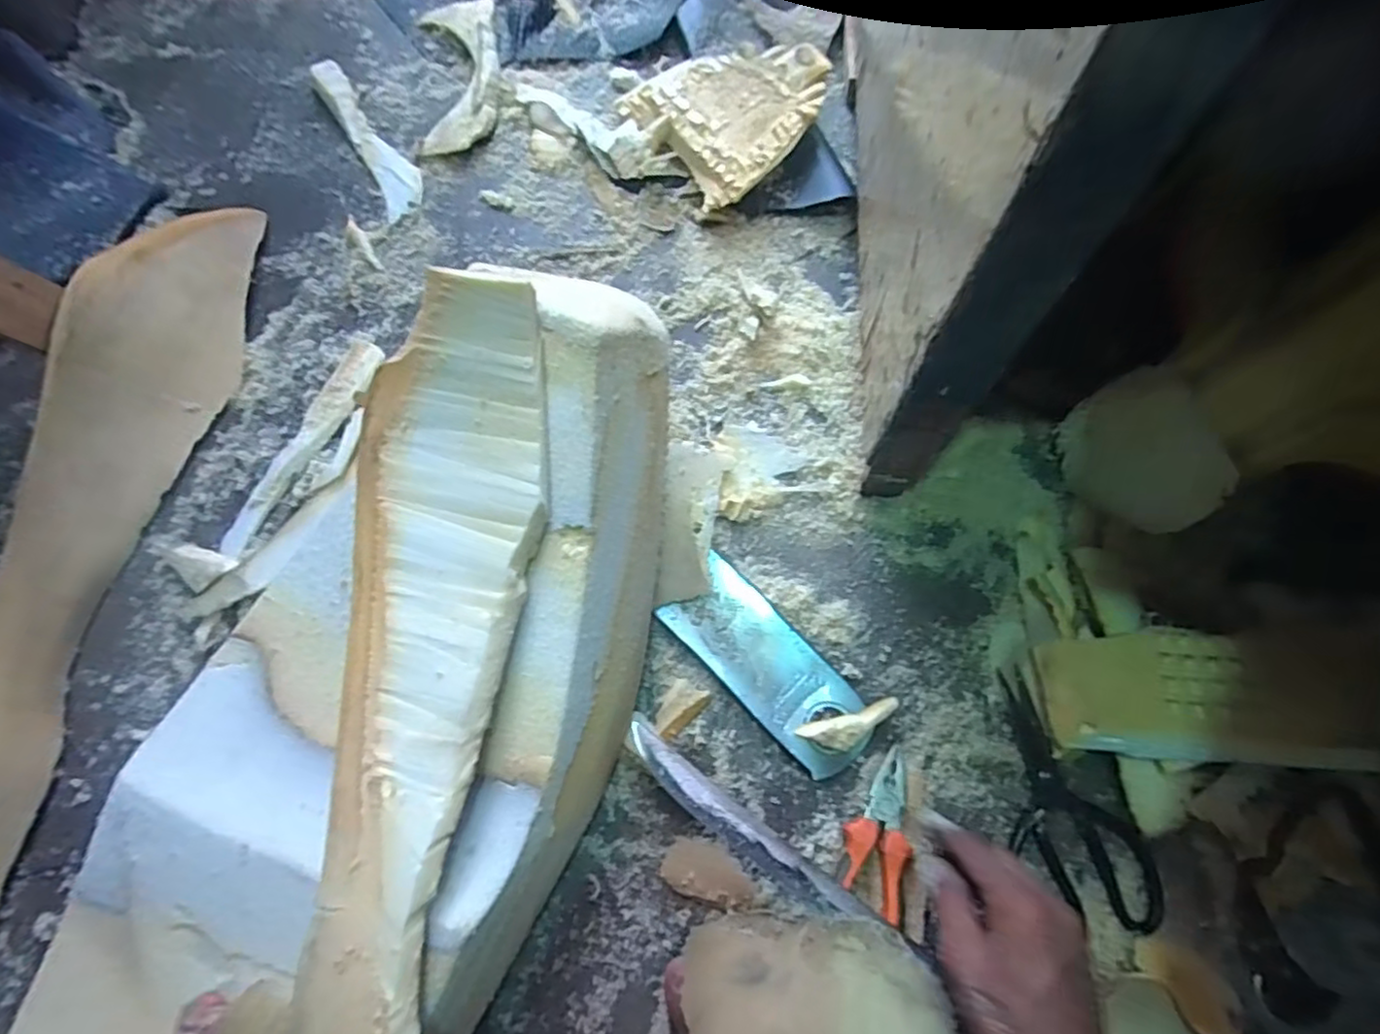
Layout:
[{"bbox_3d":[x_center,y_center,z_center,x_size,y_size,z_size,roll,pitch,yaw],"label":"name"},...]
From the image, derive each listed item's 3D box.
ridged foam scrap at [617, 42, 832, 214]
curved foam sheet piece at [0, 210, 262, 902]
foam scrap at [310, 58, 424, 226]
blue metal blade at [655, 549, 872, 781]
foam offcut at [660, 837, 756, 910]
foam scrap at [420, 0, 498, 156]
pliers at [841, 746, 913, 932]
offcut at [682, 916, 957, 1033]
[{"bbox_3d":[0.046,-0.429,0.702,0.185,0.062,0.185,-35,76,-12],"label":"ridged foam scrap"},{"bbox_3d":[-0.484,0.019,0.545,0.119,0.031,0.643,11,74,-28],"label":"curved foam sheet piece"},{"bbox_3d":[-0.346,-0.415,0.714,0.048,0.020,0.231,-29,75,-11],"label":"foam scrap"},{"bbox_3d":[0.066,0.123,0.547,0.072,0.008,0.189,-43,78,-14],"label":"blue metal blade"},{"bbox_3d":[0.015,0.266,0.496,0.069,0.007,0.039,18,72,4],"label":"foam offcut"},{"bbox_3d":[-0.256,-0.497,0.737,0.084,0.029,0.214,-6,72,-4],"label":"foam scrap"},{"bbox_3d":[0.144,0.235,0.502,0.045,0.023,0.124,18,72,4],"label":"pliers"},{"bbox_3d":[0.087,0.320,0.450,0.179,0.012,0.083,7,65,-2],"label":"offcut"}]

